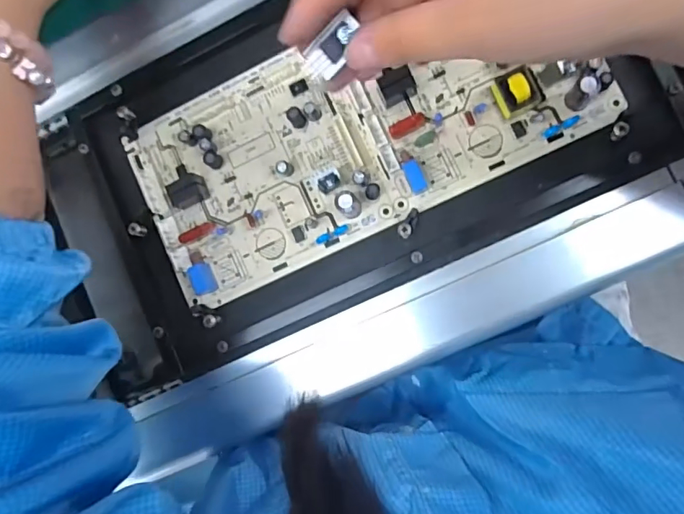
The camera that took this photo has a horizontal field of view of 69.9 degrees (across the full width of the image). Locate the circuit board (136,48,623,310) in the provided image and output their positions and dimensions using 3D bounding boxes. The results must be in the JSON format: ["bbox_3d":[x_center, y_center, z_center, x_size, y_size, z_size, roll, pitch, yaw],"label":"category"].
[{"bbox_3d":[0.005,-0.078,0.296,0.275,0.020,0.125,-25,85,7],"label":"circuit board"}]

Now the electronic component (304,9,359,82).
[{"bbox_3d":[-0.004,-0.089,0.207,0.013,0.006,0.028,42,104,7],"label":"electronic component"}]

